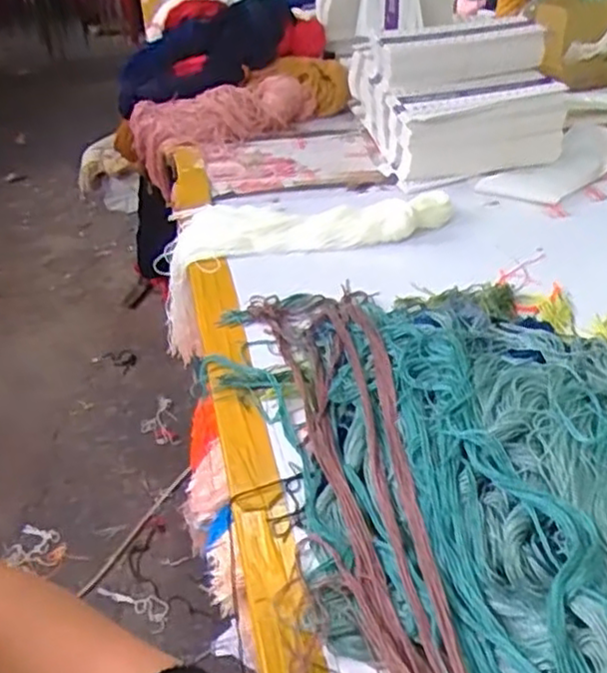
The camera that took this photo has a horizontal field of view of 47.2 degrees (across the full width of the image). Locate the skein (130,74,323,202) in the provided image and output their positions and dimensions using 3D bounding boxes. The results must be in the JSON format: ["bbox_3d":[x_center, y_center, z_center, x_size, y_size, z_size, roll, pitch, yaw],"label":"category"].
[{"bbox_3d":[-0.116,-0.319,1.070,0.296,0.127,0.114,-18,38,-4],"label":"skein"}]

